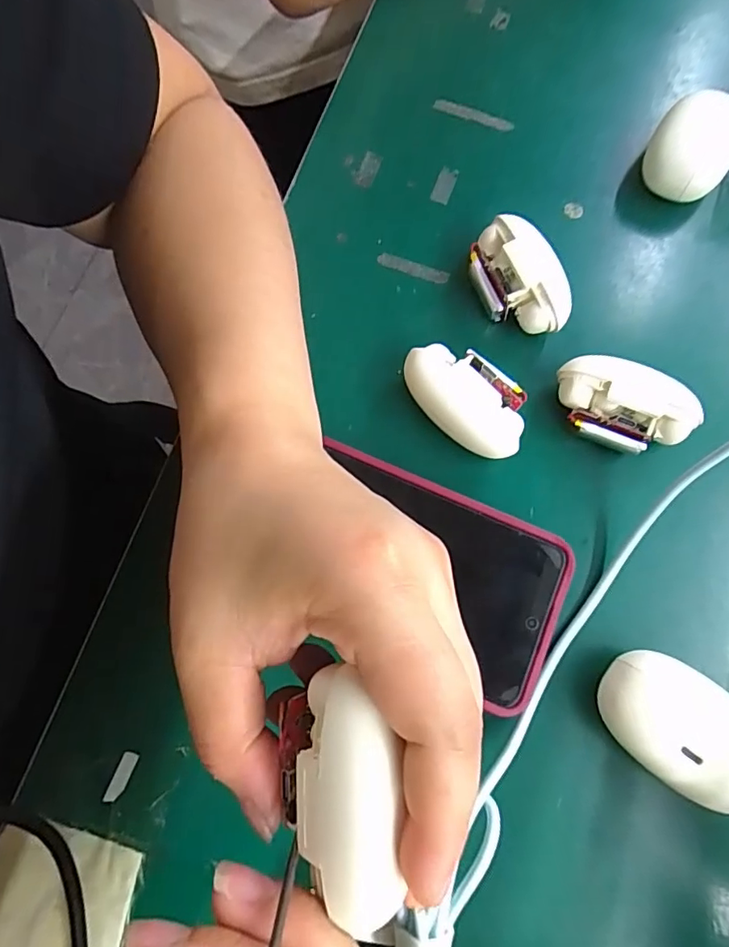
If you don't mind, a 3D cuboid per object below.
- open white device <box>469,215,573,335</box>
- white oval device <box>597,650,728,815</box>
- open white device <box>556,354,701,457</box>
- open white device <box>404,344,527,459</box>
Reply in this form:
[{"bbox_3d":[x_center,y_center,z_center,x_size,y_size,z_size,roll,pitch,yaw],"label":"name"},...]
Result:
[{"bbox_3d":[0.076,-0.097,0.268,0.035,0.029,0.061,-24,77,-7],"label":"open white device"},{"bbox_3d":[0.128,0.104,0.218,0.065,0.027,0.043,33,77,7],"label":"white oval device"},{"bbox_3d":[0.121,-0.030,0.251,0.063,0.031,0.033,25,76,5],"label":"open white device"},{"bbox_3d":[0.048,-0.036,0.254,0.063,0.025,0.037,33,77,7],"label":"open white device"}]

